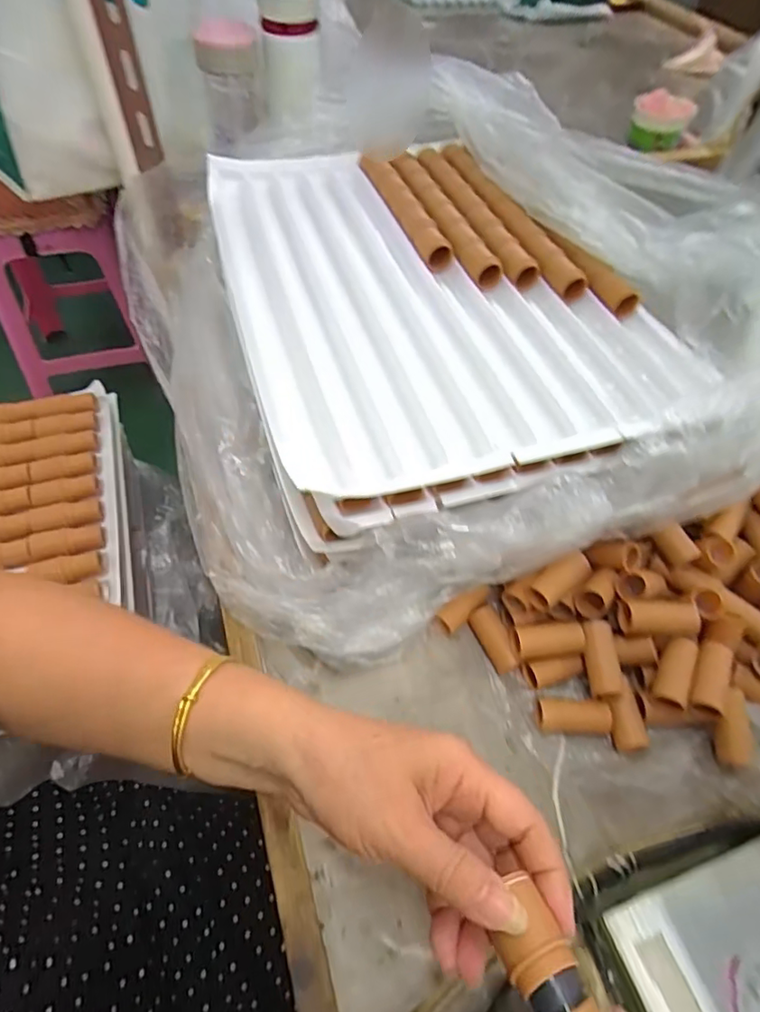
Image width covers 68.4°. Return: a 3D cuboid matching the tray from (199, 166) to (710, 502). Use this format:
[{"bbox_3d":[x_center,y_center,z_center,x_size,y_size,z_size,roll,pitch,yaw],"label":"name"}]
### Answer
[{"bbox_3d":[0.036,-0.188,0.471,0.304,0.034,0.424,-13,55,-10],"label":"tray"}]

